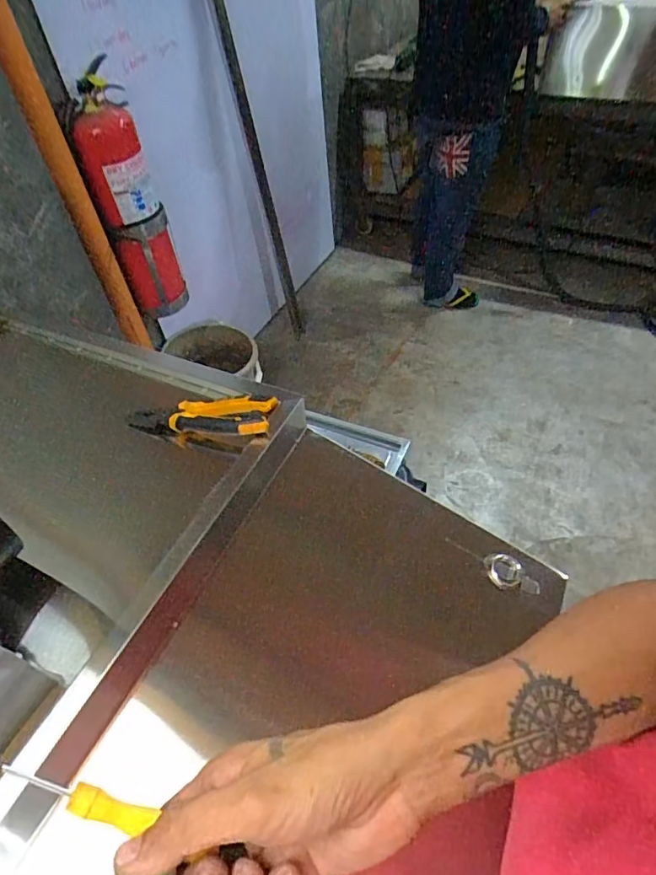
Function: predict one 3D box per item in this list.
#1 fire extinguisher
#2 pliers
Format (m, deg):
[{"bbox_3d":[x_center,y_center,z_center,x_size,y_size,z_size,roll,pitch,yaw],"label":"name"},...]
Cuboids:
[{"bbox_3d":[-0.498,-0.575,1.325,0.146,0.530,0.141,-17,53,-9],"label":"fire extinguisher"},{"bbox_3d":[-0.138,-0.022,0.549,0.163,0.021,0.048,-2,51,13],"label":"pliers"}]

